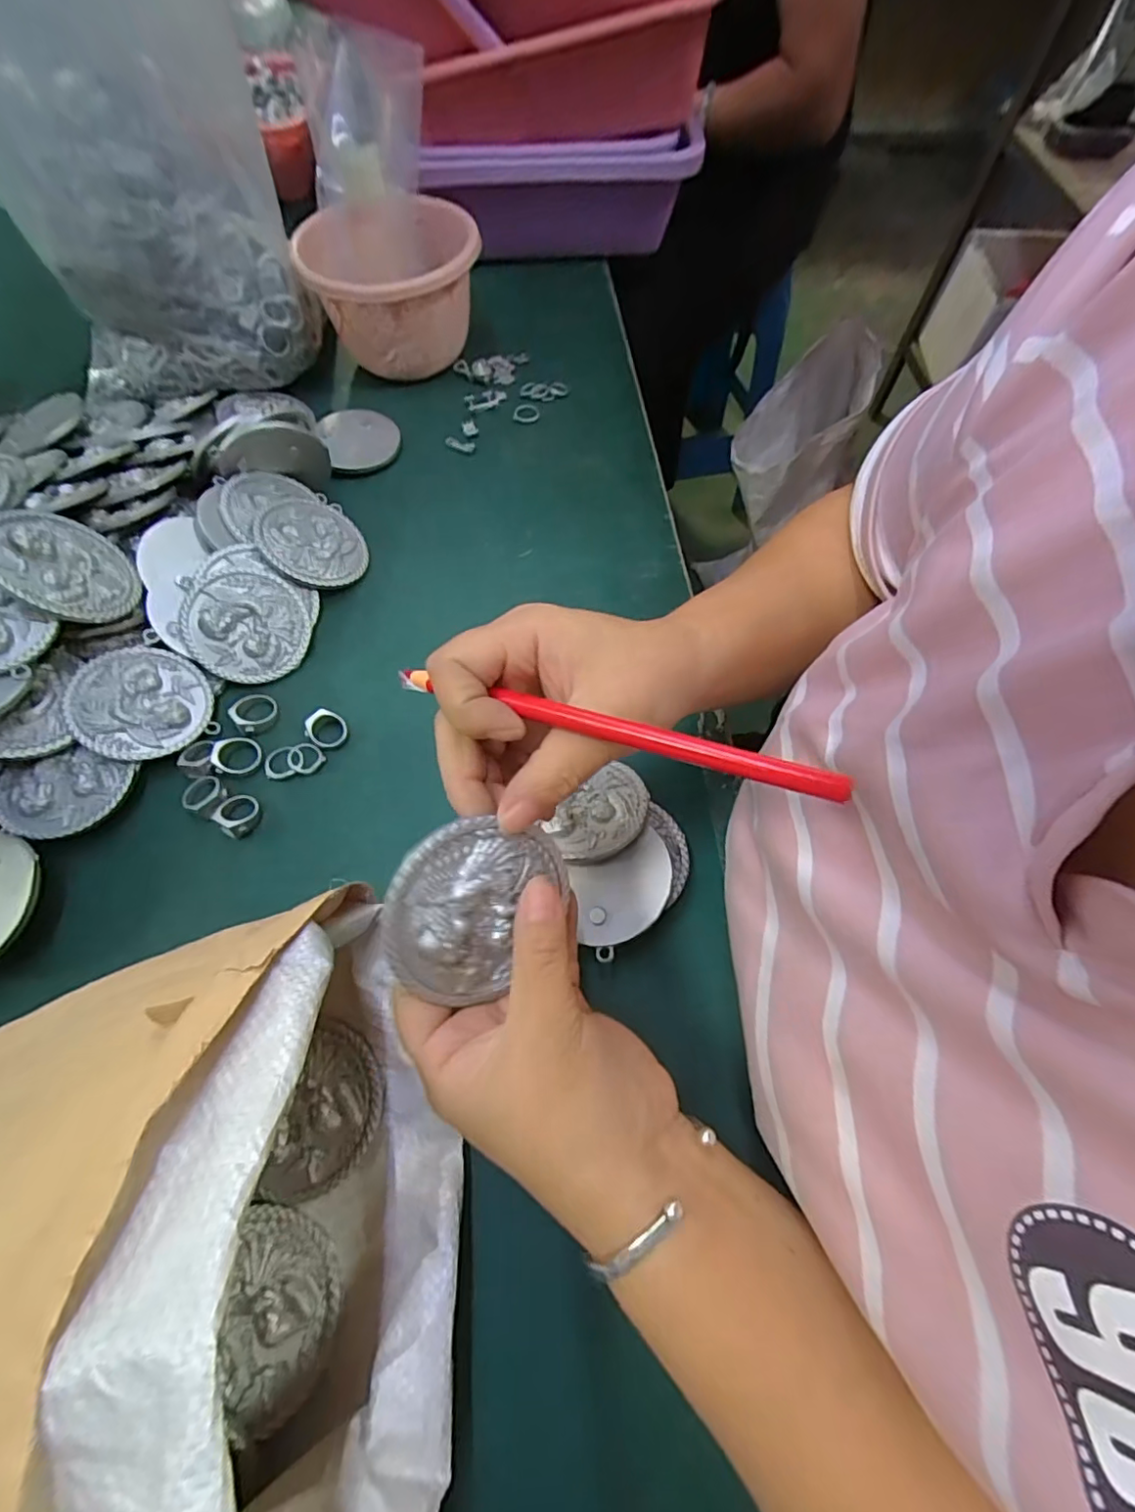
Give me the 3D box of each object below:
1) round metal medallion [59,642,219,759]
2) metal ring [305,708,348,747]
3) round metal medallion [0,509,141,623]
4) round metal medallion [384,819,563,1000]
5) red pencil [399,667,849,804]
[{"bbox_3d":[-0.263,-0.034,0.354,0.073,0.007,0.073,-13,75,-30],"label":"round metal medallion"},{"bbox_3d":[-0.152,-0.017,0.360,0.023,0.011,0.022,1,63,-1],"label":"metal ring"},{"bbox_3d":[-0.295,-0.112,0.337,0.007,0.072,0.072,-29,59,30],"label":"round metal medallion"},{"bbox_3d":[-0.035,0.057,0.214,0.061,0.007,0.069,37,81,-31],"label":"round metal medallion"},{"bbox_3d":[0.010,-0.011,0.201,0.165,0.006,0.008,16,64,19],"label":"red pencil"}]

